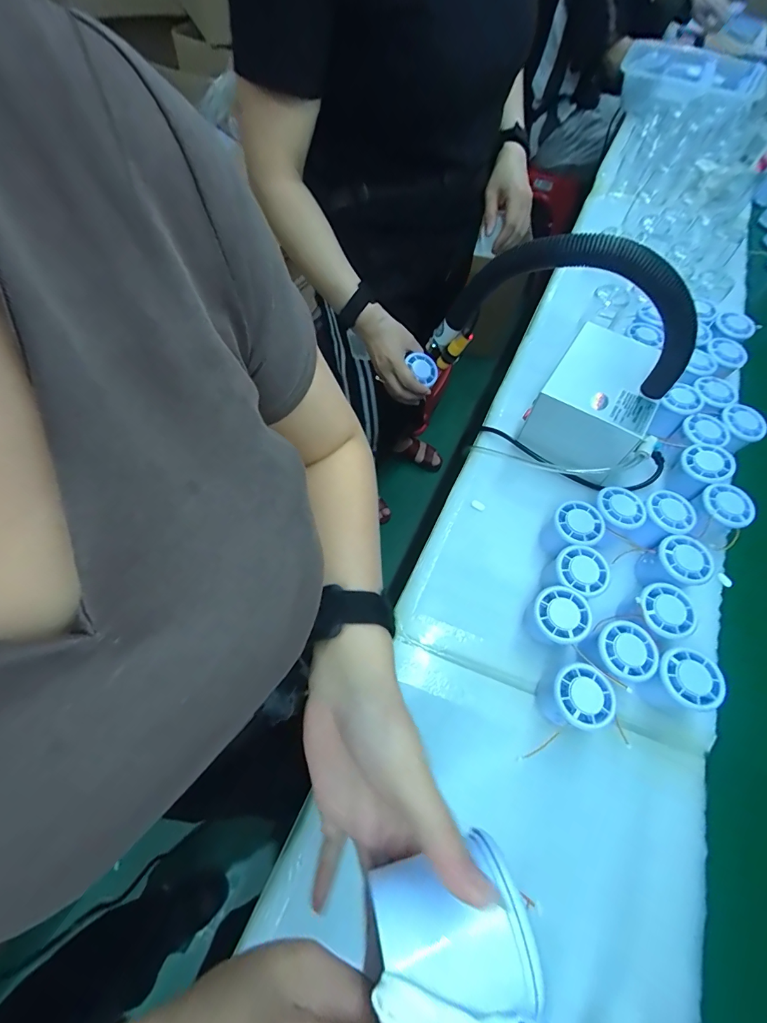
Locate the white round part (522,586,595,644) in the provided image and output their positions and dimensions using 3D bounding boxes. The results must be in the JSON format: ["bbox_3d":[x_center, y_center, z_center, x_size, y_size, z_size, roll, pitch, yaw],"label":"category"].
[{"bbox_3d":[0.181,0.114,0.431,0.051,0.056,0.054,1,62,-2],"label":"white round part"}]

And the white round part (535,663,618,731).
[{"bbox_3d":[0.186,0.182,0.400,0.052,0.058,0.053,1,62,-2],"label":"white round part"}]

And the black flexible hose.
[{"bbox_3d":[0.207,-0.222,0.449,0.275,0.148,0.034,24,64,10],"label":"black flexible hose"}]

